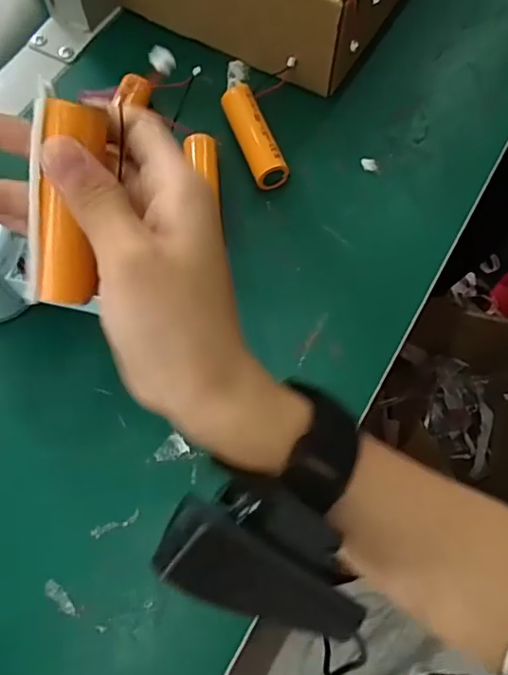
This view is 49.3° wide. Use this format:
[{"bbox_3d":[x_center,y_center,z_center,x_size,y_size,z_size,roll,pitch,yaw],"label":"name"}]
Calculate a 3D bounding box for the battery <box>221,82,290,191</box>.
[{"bbox_3d":[0.000,-0.132,0.363,0.021,0.021,0.072,-18,64,-8],"label":"battery"}]

